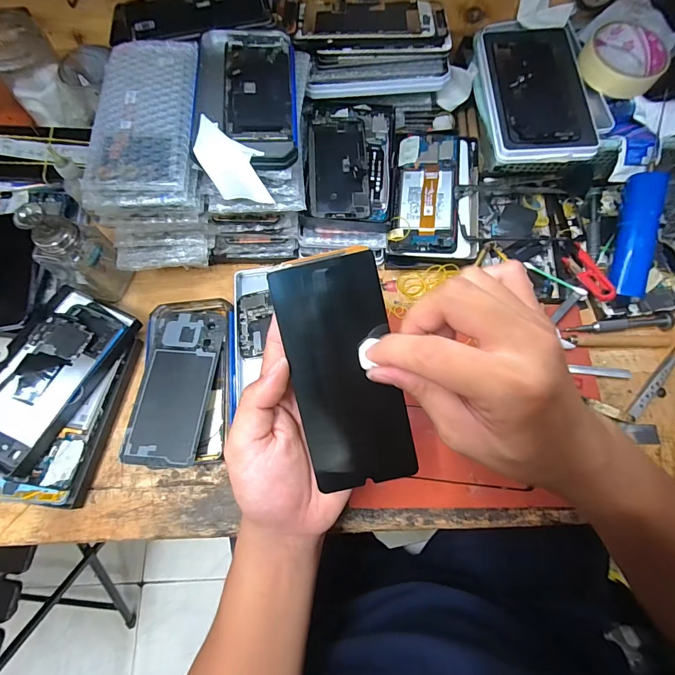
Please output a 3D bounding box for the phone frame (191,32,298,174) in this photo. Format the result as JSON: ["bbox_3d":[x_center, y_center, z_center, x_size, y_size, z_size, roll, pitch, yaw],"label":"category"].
[{"bbox_3d":[-0.088,-0.236,0.368,0.094,0.010,0.179,-1,70,-7],"label":"phone frame"}]

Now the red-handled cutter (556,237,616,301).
[{"bbox_3d":[0.272,-0.077,0.419,0.023,0.015,0.094,-8,52,-1],"label":"red-handled cutter"}]

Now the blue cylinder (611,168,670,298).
[{"bbox_3d":[0.316,-0.110,0.401,0.030,0.027,0.131,9,90,3],"label":"blue cylinder"}]

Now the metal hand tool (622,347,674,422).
[{"bbox_3d":[0.328,0.047,0.387,0.108,0.013,0.018,-43,74,-13],"label":"metal hand tool"}]

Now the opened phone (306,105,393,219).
[{"bbox_3d":[0.017,-0.209,0.443,0.100,0.011,0.161,3,74,-6],"label":"opened phone"}]

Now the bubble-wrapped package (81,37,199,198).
[{"bbox_3d":[-0.177,-0.209,0.353,0.085,0.025,0.175,-3,70,1],"label":"bubble-wrapped package"}]

